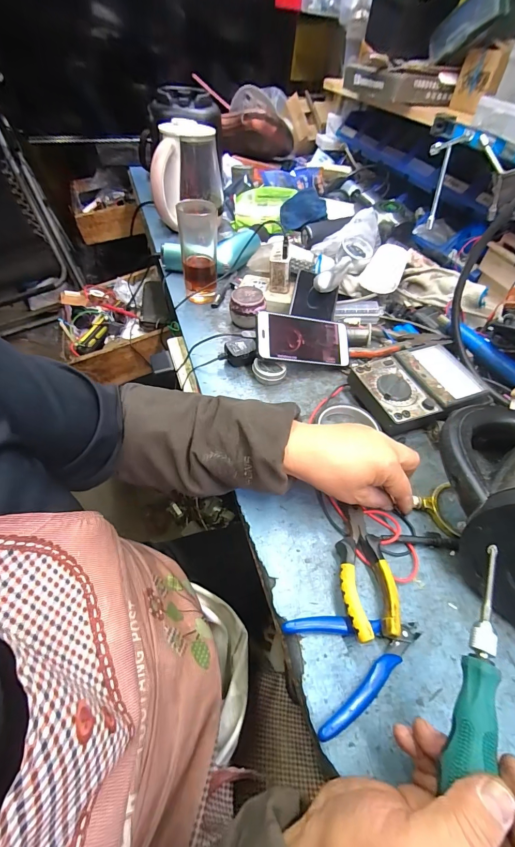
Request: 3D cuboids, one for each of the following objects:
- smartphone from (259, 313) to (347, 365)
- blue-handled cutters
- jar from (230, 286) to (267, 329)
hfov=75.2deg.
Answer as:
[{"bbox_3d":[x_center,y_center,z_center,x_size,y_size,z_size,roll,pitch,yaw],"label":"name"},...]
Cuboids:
[{"bbox_3d":[0.072,-0.131,0.518,0.152,0.008,0.076,1,79,-19],"label":"smartphone"},{"bbox_3d":[0.090,0.196,0.289,0.117,0.014,0.078,-12,53,-15],"label":"blue-handled cutters"},{"bbox_3d":[-0.017,-0.198,0.571,0.058,0.046,0.058,3,50,-3],"label":"jar"}]

